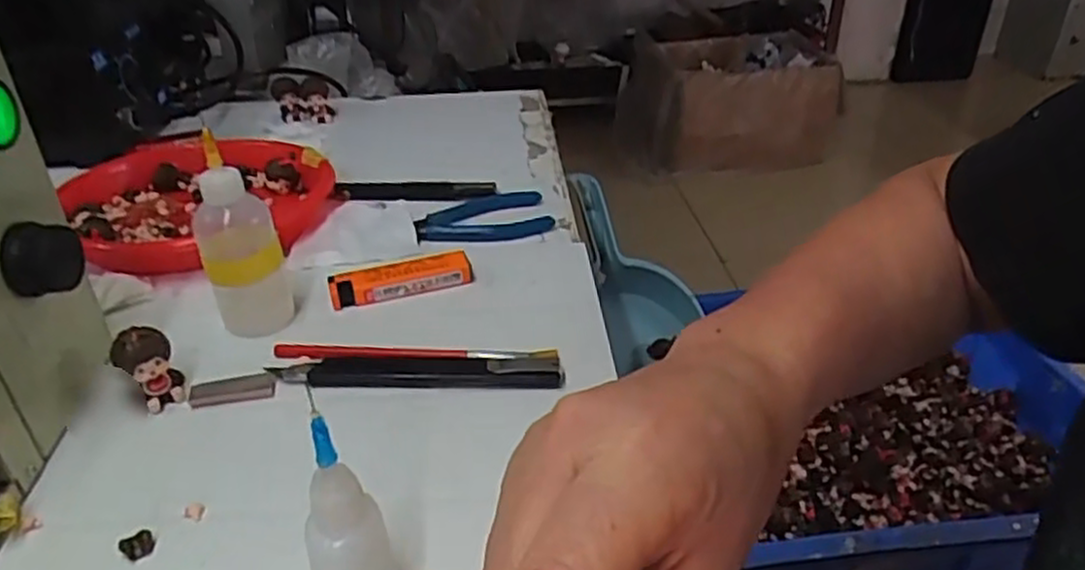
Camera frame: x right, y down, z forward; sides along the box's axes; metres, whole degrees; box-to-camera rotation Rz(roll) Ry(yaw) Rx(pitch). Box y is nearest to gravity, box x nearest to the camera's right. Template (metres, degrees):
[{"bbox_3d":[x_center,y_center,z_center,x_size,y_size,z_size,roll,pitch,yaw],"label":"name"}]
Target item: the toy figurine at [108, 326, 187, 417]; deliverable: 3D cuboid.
[{"bbox_3d":[-0.186,0.040,0.368,0.025,0.038,0.017,-22,39,-30],"label":"toy figurine"}]

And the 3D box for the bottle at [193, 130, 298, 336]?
[{"bbox_3d":[-0.157,-0.022,0.406,0.041,0.094,0.039,-12,35,-18],"label":"bottle"}]

